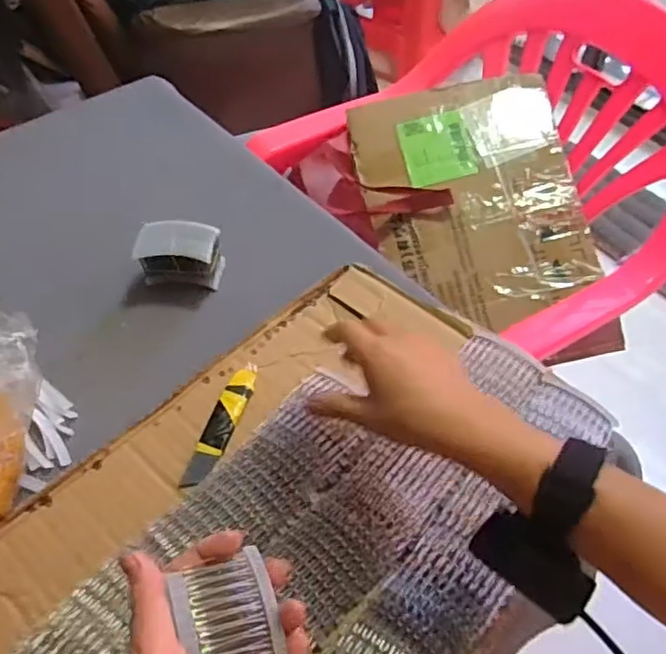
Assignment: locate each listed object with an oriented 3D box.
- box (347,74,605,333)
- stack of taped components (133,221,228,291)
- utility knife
[{"bbox_3d":[0.197,-0.183,0.915,0.283,0.039,0.364,-12,73,2],"label":"box"},{"bbox_3d":[-0.136,-0.062,0.578,0.071,0.055,0.044,3,52,0],"label":"stack of taped components"},{"bbox_3d":[-0.084,0.071,0.486,0.023,0.005,0.106,18,53,11],"label":"utility knife"}]

